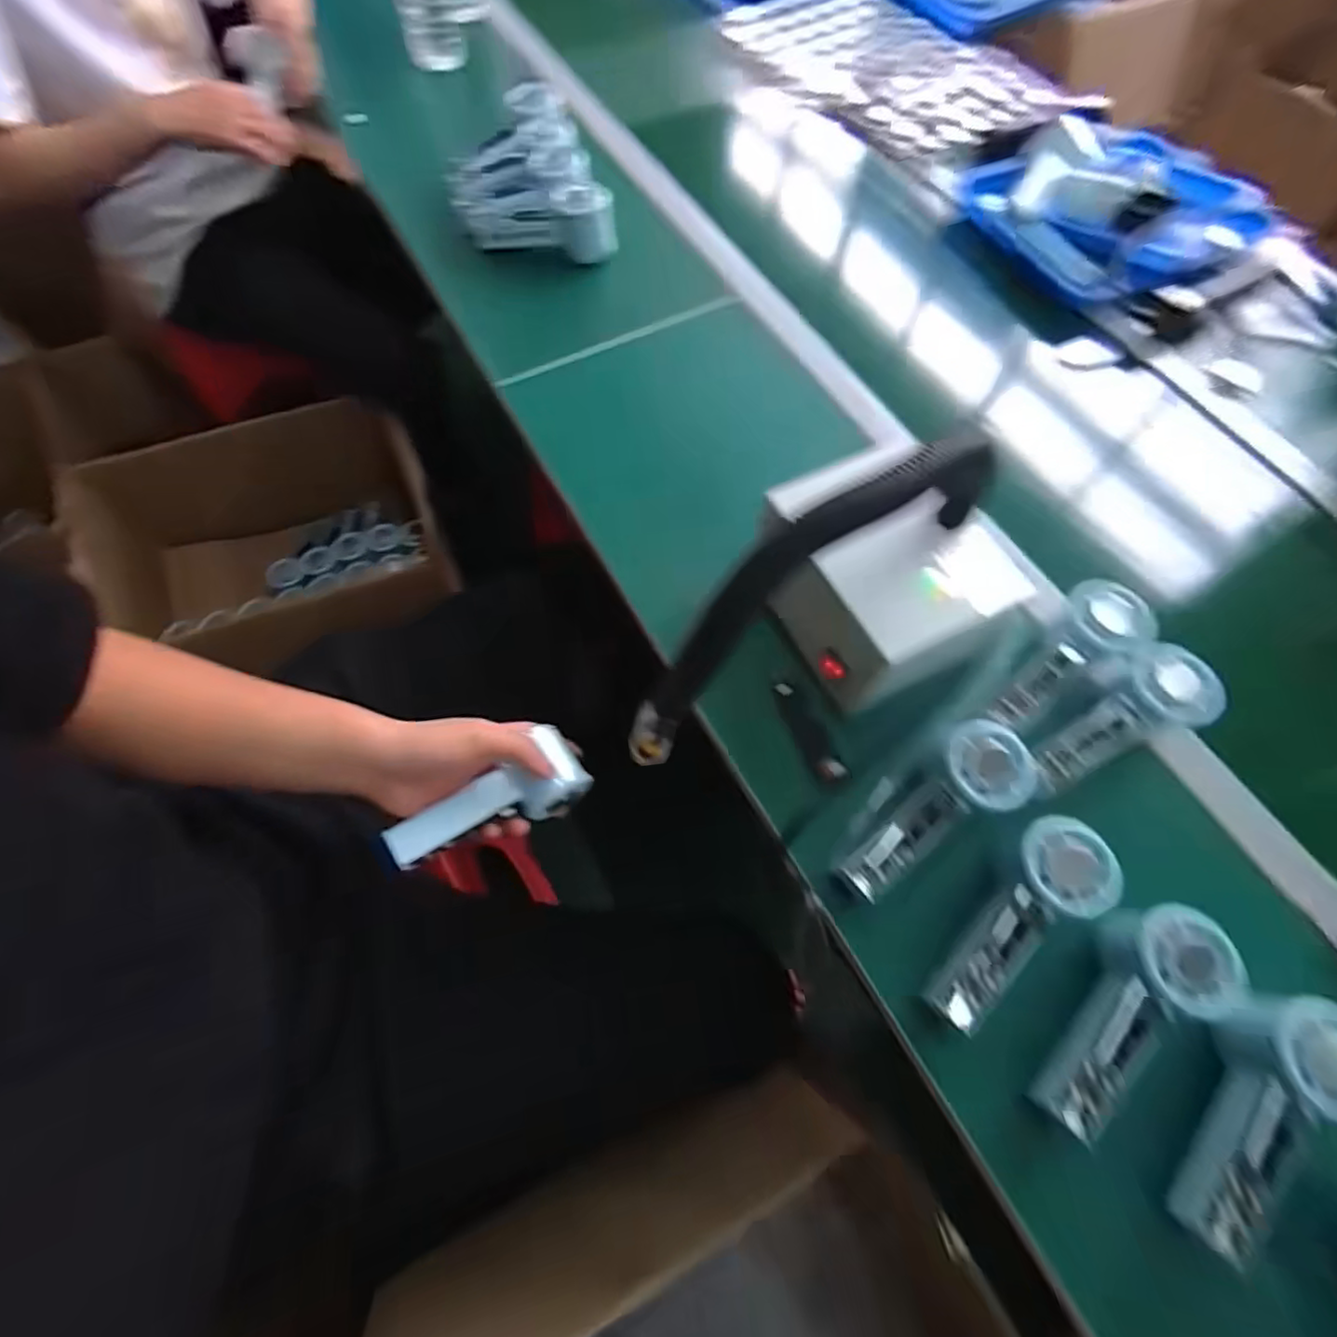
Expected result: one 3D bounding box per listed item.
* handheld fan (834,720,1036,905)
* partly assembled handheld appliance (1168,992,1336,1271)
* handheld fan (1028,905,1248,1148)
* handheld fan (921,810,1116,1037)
[{"bbox_3d":[0.181,0.100,0.437,0.150,0.034,0.060,-41,73,-2],"label":"handheld fan"},{"bbox_3d":[0.344,0.261,0.372,0.064,0.054,0.152,39,83,14],"label":"partly assembled handheld appliance"},{"bbox_3d":[0.280,0.213,0.379,0.065,0.045,0.148,40,70,14],"label":"handheld fan"},{"bbox_3d":[0.226,0.164,0.415,0.058,0.050,0.149,42,84,15],"label":"handheld fan"}]

